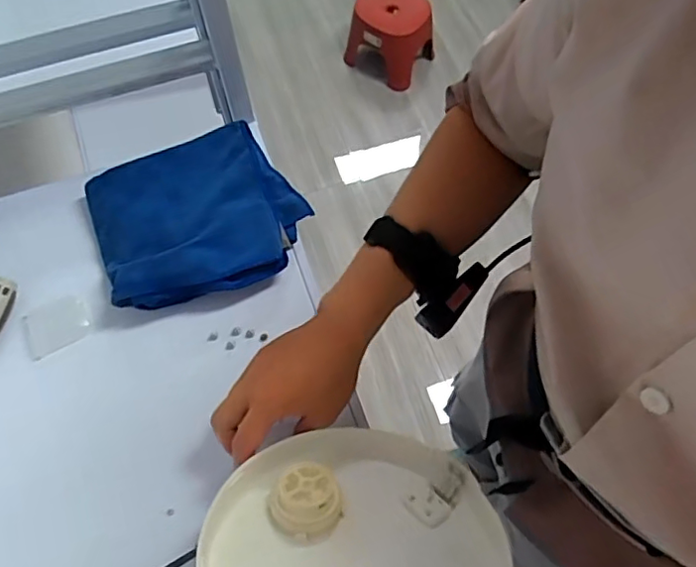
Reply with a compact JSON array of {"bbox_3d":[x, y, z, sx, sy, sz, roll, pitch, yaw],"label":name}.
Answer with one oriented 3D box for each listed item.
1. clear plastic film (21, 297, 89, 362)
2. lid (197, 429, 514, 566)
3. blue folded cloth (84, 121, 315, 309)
[{"bbox_3d":[-0.288,0.043,0.586,0.060,0.007,0.047,-25,76,-18],"label":"clear plastic film"},{"bbox_3d":[0.005,0.184,0.406,0.200,0.044,0.199,0,41,0],"label":"lid"},{"bbox_3d":[-0.152,-0.069,0.607,0.204,0.040,0.181,-23,69,-9],"label":"blue folded cloth"}]

